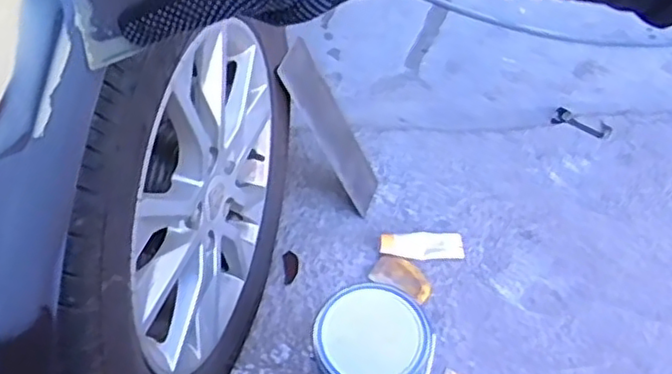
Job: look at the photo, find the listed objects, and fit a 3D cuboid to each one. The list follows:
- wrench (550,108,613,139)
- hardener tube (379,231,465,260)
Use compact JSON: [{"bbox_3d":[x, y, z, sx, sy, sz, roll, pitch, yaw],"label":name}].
[{"bbox_3d":[0.488,-0.126,1.284,0.112,0.014,0.051,27,56,19],"label":"wrench"},{"bbox_3d":[0.146,0.096,1.093,0.139,0.016,0.052,-1,52,-2],"label":"hardener tube"}]

